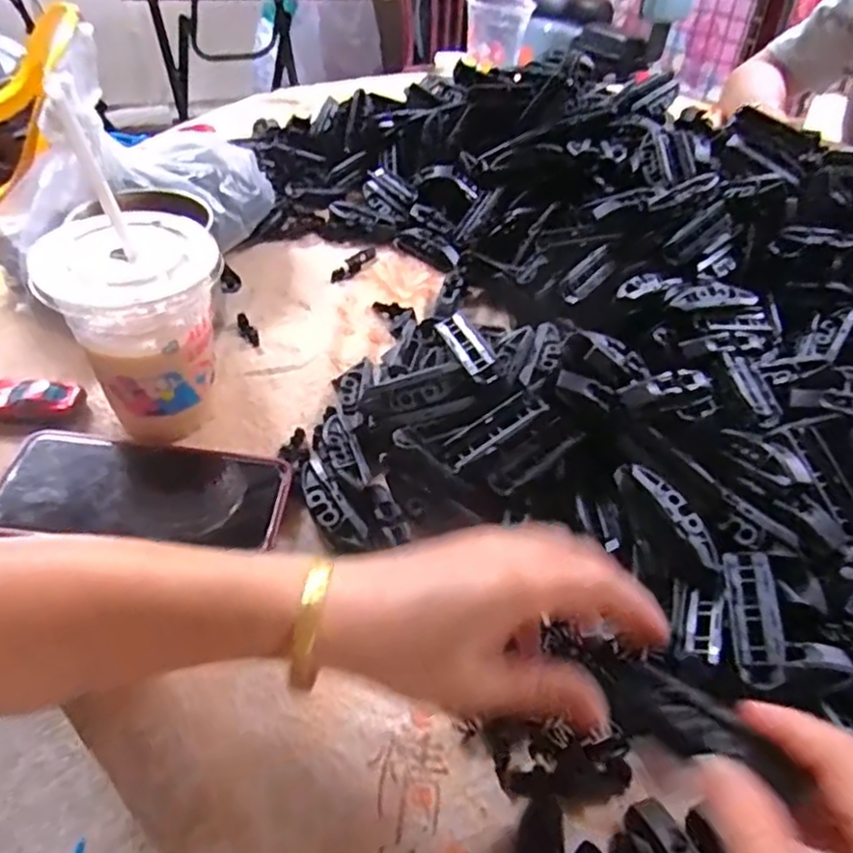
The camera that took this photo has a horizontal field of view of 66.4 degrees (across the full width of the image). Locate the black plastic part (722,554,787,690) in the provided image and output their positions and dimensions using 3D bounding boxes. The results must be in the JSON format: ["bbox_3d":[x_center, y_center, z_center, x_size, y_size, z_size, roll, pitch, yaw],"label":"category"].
[{"bbox_3d":[0.159,0.091,0.317,0.020,0.012,0.069,10,45,5],"label":"black plastic part"}]

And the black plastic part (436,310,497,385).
[{"bbox_3d":[0.027,-0.053,0.432,0.023,0.009,0.068,-12,47,-16],"label":"black plastic part"}]

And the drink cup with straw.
[{"bbox_3d":[-0.173,-0.079,0.389,0.093,0.167,0.103,-16,48,-19],"label":"drink cup with straw"}]

